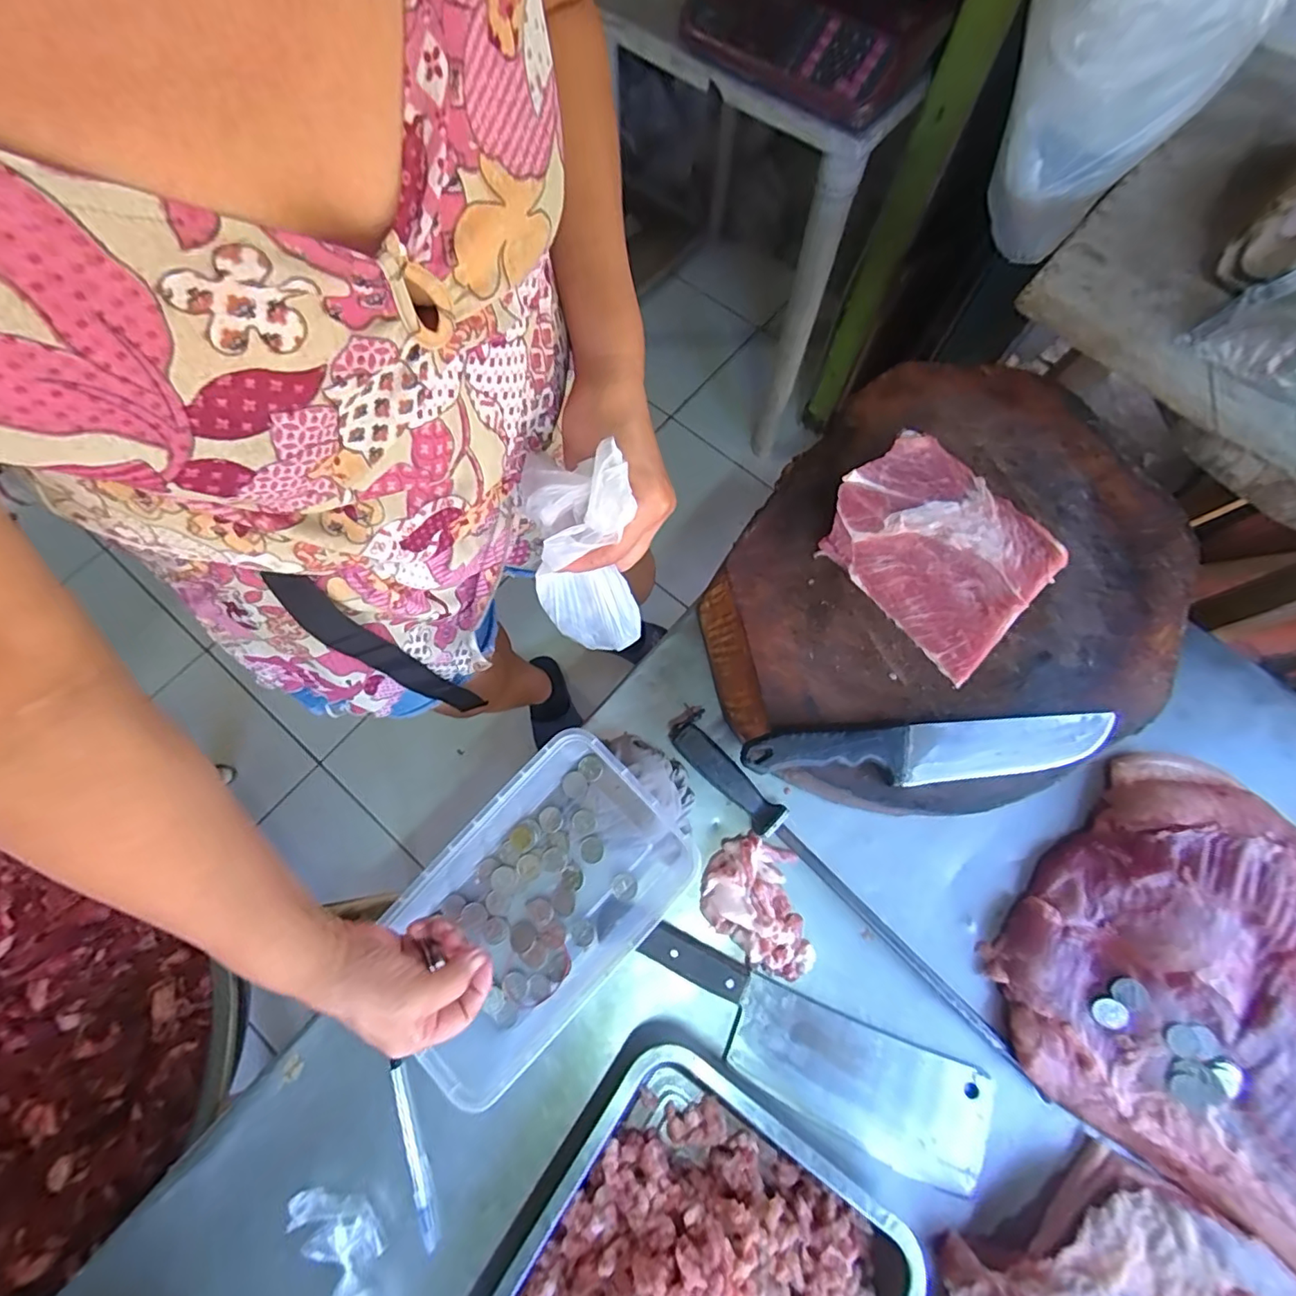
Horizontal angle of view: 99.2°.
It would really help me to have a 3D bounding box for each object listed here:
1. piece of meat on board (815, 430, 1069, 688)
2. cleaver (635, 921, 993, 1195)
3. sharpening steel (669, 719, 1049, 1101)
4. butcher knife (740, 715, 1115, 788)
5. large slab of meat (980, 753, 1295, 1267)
[{"bbox_3d":[0.251,-0.088,0.474,0.127,0.065,0.180,-40,77,-12],"label":"piece of meat on board"},{"bbox_3d":[0.137,0.345,0.470,0.317,0.016,0.088,25,74,8],"label":"cleaver"},{"bbox_3d":[0.178,0.225,0.496,0.029,0.037,0.423,-43,77,-12],"label":"sharpening steel"},{"bbox_3d":[0.233,0.086,0.451,0.306,0.027,0.047,-4,72,-1],"label":"butcher knife"},{"bbox_3d":[0.497,0.289,0.474,0.308,0.050,0.330,40,77,12],"label":"large slab of meat"}]

